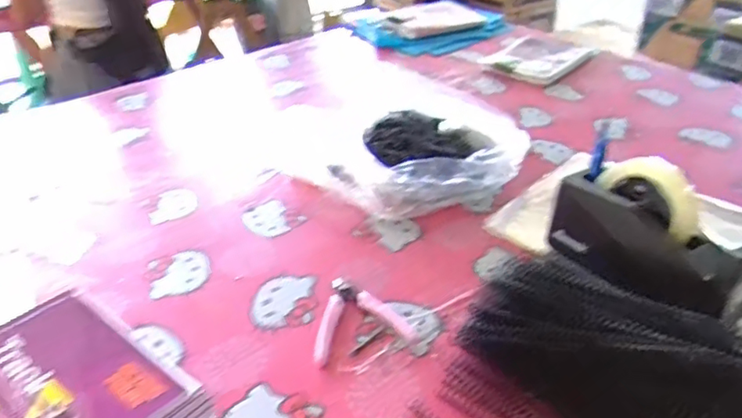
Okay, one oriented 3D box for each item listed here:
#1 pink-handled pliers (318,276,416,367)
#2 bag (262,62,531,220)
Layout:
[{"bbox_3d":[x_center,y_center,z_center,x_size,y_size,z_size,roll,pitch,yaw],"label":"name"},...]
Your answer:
[{"bbox_3d":[-0.017,0.109,0.616,0.101,0.014,0.114,-9,35,-12],"label":"pink-handled pliers"},{"bbox_3d":[0.015,-0.131,0.917,0.325,0.052,0.431,-18,38,-24],"label":"bag"}]

